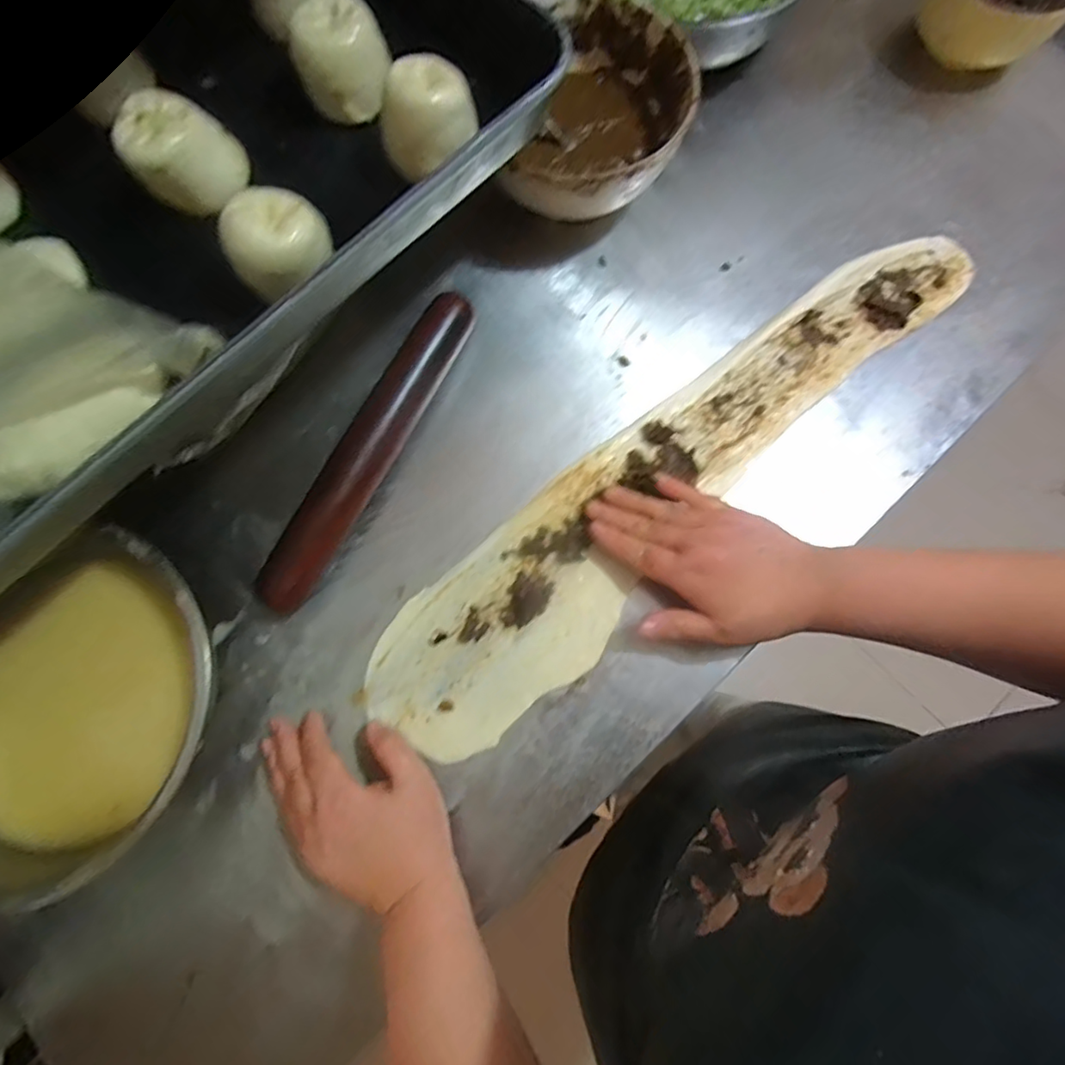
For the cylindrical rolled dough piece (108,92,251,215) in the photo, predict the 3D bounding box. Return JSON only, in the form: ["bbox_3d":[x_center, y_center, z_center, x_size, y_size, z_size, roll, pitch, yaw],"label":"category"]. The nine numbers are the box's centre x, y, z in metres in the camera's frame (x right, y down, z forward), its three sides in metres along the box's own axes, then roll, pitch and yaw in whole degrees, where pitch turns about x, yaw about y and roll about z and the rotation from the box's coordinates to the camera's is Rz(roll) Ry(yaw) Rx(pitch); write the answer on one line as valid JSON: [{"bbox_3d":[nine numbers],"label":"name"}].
[{"bbox_3d":[-0.215,-0.234,0.357,0.065,0.048,0.053,-37,80,-6],"label":"cylindrical rolled dough piece"}]

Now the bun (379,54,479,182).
[{"bbox_3d":[-0.064,-0.257,0.355,0.060,0.044,0.050,-13,78,-1],"label":"bun"}]

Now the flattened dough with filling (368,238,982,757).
[{"bbox_3d":[0.118,-0.052,0.447,0.572,0.012,0.115,-41,80,-7],"label":"flattened dough with filling"}]

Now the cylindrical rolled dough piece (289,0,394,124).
[{"bbox_3d":[-0.122,-0.306,0.368,0.060,0.043,0.056,0,78,2],"label":"cylindrical rolled dough piece"}]

